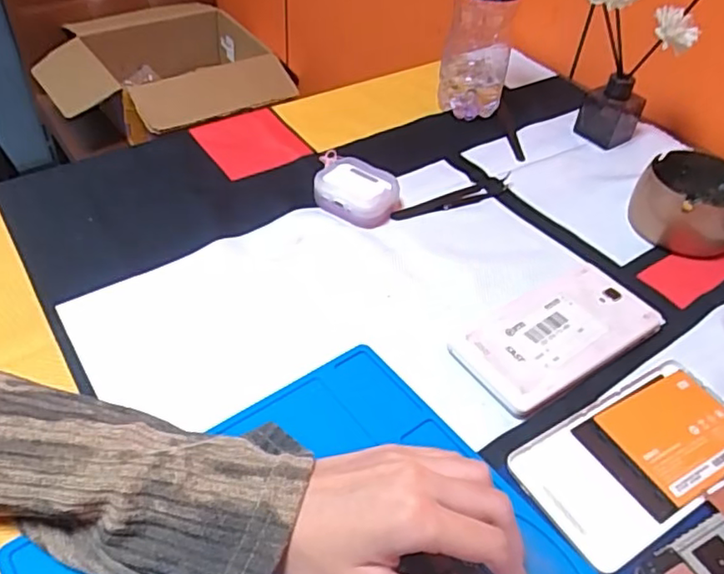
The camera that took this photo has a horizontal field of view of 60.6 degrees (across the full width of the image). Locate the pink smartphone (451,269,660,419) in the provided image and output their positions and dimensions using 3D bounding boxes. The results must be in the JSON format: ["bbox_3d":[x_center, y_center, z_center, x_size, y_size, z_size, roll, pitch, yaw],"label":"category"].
[{"bbox_3d":[0.133,0.034,0.420,0.140,0.012,0.068,-24,52,-26],"label":"pink smartphone"}]

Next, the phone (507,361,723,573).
[{"bbox_3d":[0.164,0.095,0.360,0.149,0.004,0.076,-22,50,-24],"label":"phone"}]

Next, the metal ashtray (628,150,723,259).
[{"bbox_3d":[0.274,-0.071,0.514,0.084,0.044,0.089,2,45,-2],"label":"metal ashtray"}]

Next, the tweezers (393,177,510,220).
[{"bbox_3d":[0.077,-0.075,0.528,0.115,0.011,0.022,-22,51,-25],"label":"tweezers"}]

